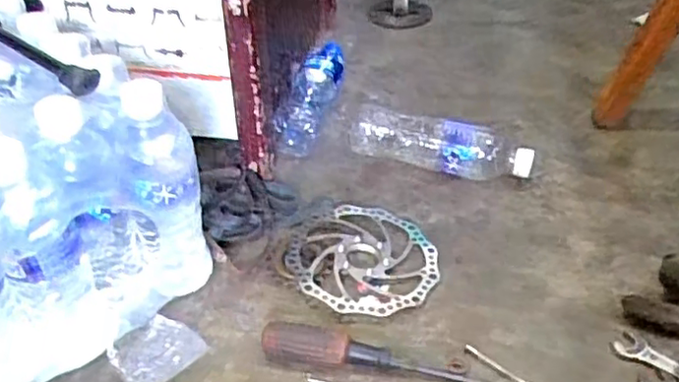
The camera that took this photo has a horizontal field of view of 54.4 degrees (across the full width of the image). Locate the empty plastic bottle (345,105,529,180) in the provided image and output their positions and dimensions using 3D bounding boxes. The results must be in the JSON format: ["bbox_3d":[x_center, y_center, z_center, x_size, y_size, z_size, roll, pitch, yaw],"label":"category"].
[{"bbox_3d":[0.119,-0.056,0.795,0.219,0.060,0.053,14,42,16],"label":"empty plastic bottle"}]

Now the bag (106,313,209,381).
[{"bbox_3d":[-0.160,0.141,0.580,0.070,0.020,0.074,-30,49,-32],"label":"bag"}]

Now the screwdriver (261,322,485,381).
[{"bbox_3d":[0.037,0.142,0.569,0.205,0.033,0.026,5,40,6],"label":"screwdriver"}]

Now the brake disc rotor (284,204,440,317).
[{"bbox_3d":[0.024,0.066,0.675,0.150,0.009,0.152,6,38,0],"label":"brake disc rotor"}]

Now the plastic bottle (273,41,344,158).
[{"bbox_3d":[-0.036,-0.127,0.883,0.057,0.058,0.213,10,41,11],"label":"plastic bottle"}]

